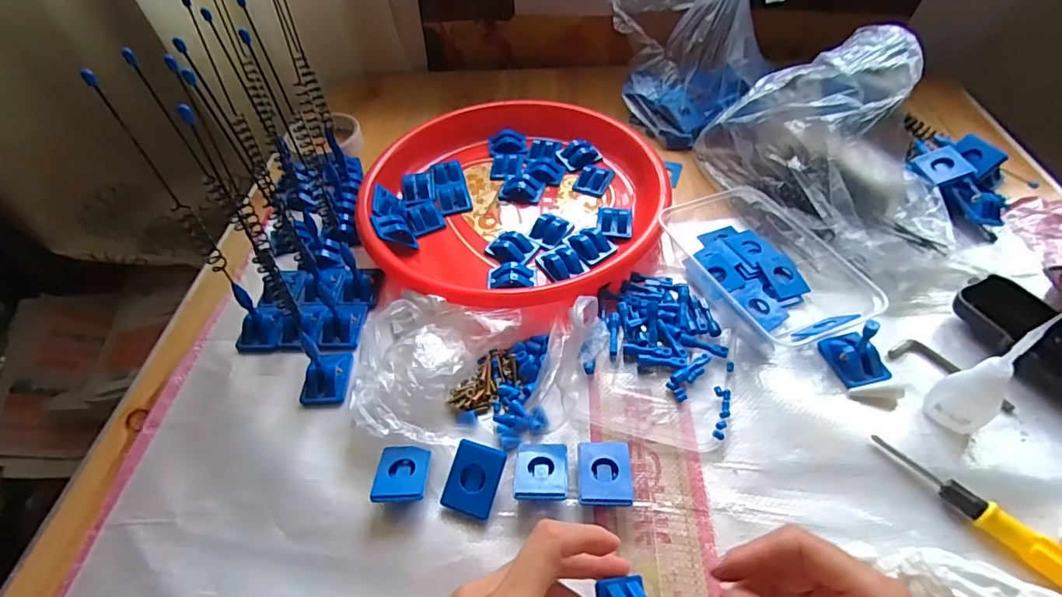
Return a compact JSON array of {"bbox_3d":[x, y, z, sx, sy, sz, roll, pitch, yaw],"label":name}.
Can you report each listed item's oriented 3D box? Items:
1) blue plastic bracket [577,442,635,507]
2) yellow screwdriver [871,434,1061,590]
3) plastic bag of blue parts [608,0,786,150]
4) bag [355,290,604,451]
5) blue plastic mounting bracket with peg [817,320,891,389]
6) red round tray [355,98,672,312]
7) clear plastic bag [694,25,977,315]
[{"bbox_3d":[0.049,0.118,0.343,0.034,0.016,0.042,-1,50,3],"label":"blue plastic bracket"},{"bbox_3d":[0.280,0.132,0.310,0.021,0.019,0.139,-33,55,-22],"label":"yellow screwdriver"},{"bbox_3d":[0.174,-0.272,0.568,0.173,0.156,0.135,7,50,9],"label":"plastic bag of blue parts"},{"bbox_3d":[-0.040,0.044,0.384,0.189,0.056,0.122,1,50,4],"label":"bag"},{"bbox_3d":[0.243,0.035,0.379,0.030,0.044,0.043,-14,50,-8],"label":"blue plastic mounting bracket with peg"},{"bbox_3d":[-0.018,-0.109,0.521,0.285,0.036,0.285,-2,50,2],"label":"red round tray"},{"bbox_3d":[0.290,-0.136,0.459,0.138,0.133,0.257,-27,53,-18],"label":"clear plastic bag"}]

